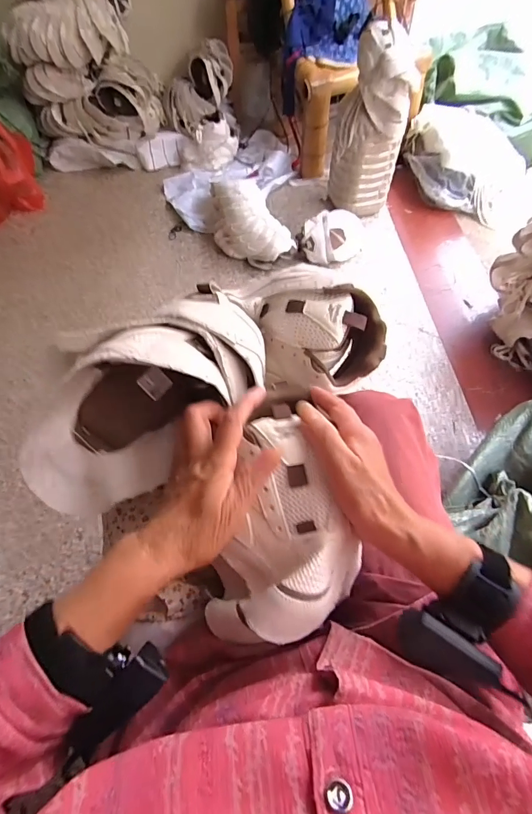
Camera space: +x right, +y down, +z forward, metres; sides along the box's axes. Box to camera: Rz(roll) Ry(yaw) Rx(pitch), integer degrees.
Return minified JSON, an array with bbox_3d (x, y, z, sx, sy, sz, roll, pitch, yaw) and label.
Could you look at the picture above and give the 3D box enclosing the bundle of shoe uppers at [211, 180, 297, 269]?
[{"bbox_3d":[-0.060,-0.578,1.281,0.204,0.160,0.330,-18,60,-9],"label":"bundle of shoe uppers"}]

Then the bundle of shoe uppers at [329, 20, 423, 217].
[{"bbox_3d":[0.310,-0.827,1.221,0.204,0.436,0.146,6,59,5],"label":"bundle of shoe uppers"}]

